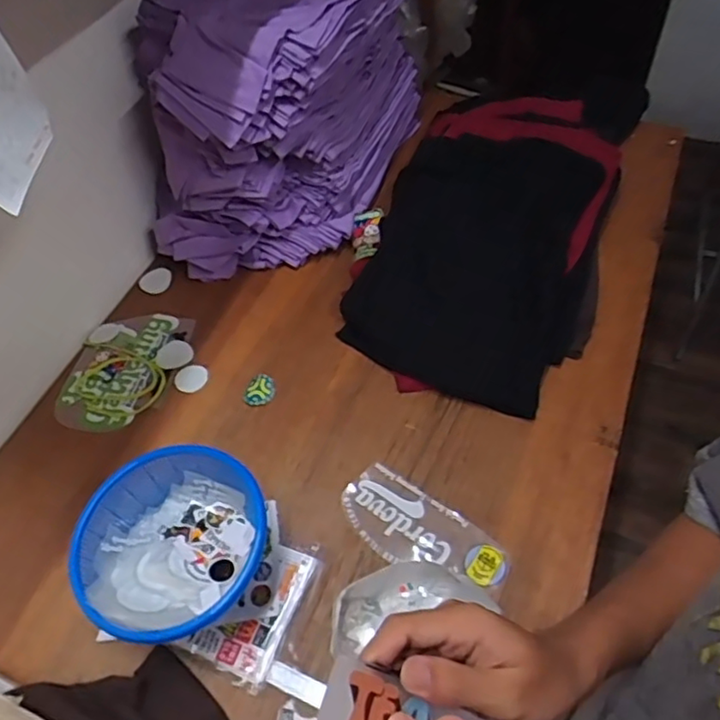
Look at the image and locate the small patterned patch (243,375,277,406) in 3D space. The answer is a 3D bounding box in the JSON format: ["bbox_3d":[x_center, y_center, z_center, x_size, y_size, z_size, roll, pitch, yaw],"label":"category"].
[{"bbox_3d":[-0.161,0.050,0.981,0.046,0.005,0.057,18,63,9],"label":"small patterned patch"}]

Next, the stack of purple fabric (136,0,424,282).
[{"bbox_3d":[-0.146,-0.465,1.096,0.345,0.403,0.525,13,57,14],"label":"stack of purple fabric"}]

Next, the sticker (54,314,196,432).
[{"bbox_3d":[-0.407,0.014,1.040,0.170,0.007,0.238,11,58,13],"label":"sticker"}]

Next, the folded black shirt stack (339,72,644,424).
[{"bbox_3d":[0.248,-0.271,1.092,0.385,0.120,0.721,15,57,15],"label":"folded black shirt stack"}]

